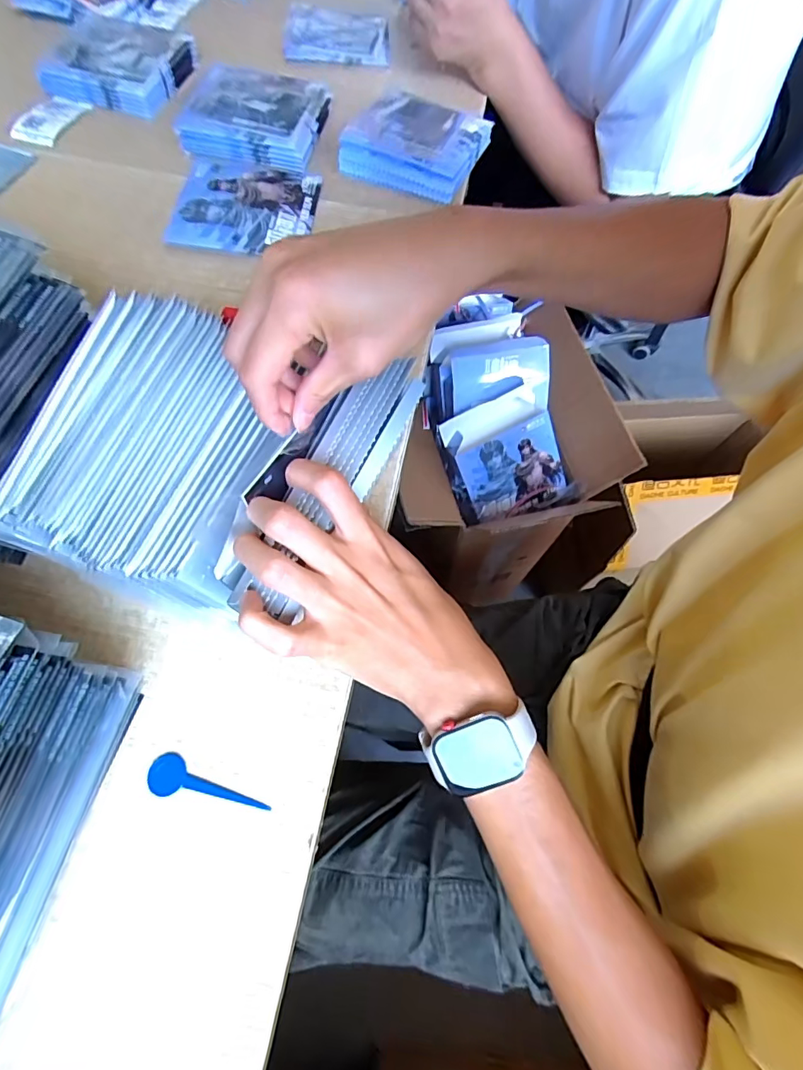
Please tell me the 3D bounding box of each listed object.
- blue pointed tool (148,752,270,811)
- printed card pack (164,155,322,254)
[{"bbox_3d":[-0.113,0.149,0.280,0.072,0.004,0.021,19,67,6],"label":"blue pointed tool"},{"bbox_3d":[-0.160,-0.344,0.499,0.139,0.010,0.146,5,66,0],"label":"printed card pack"}]

